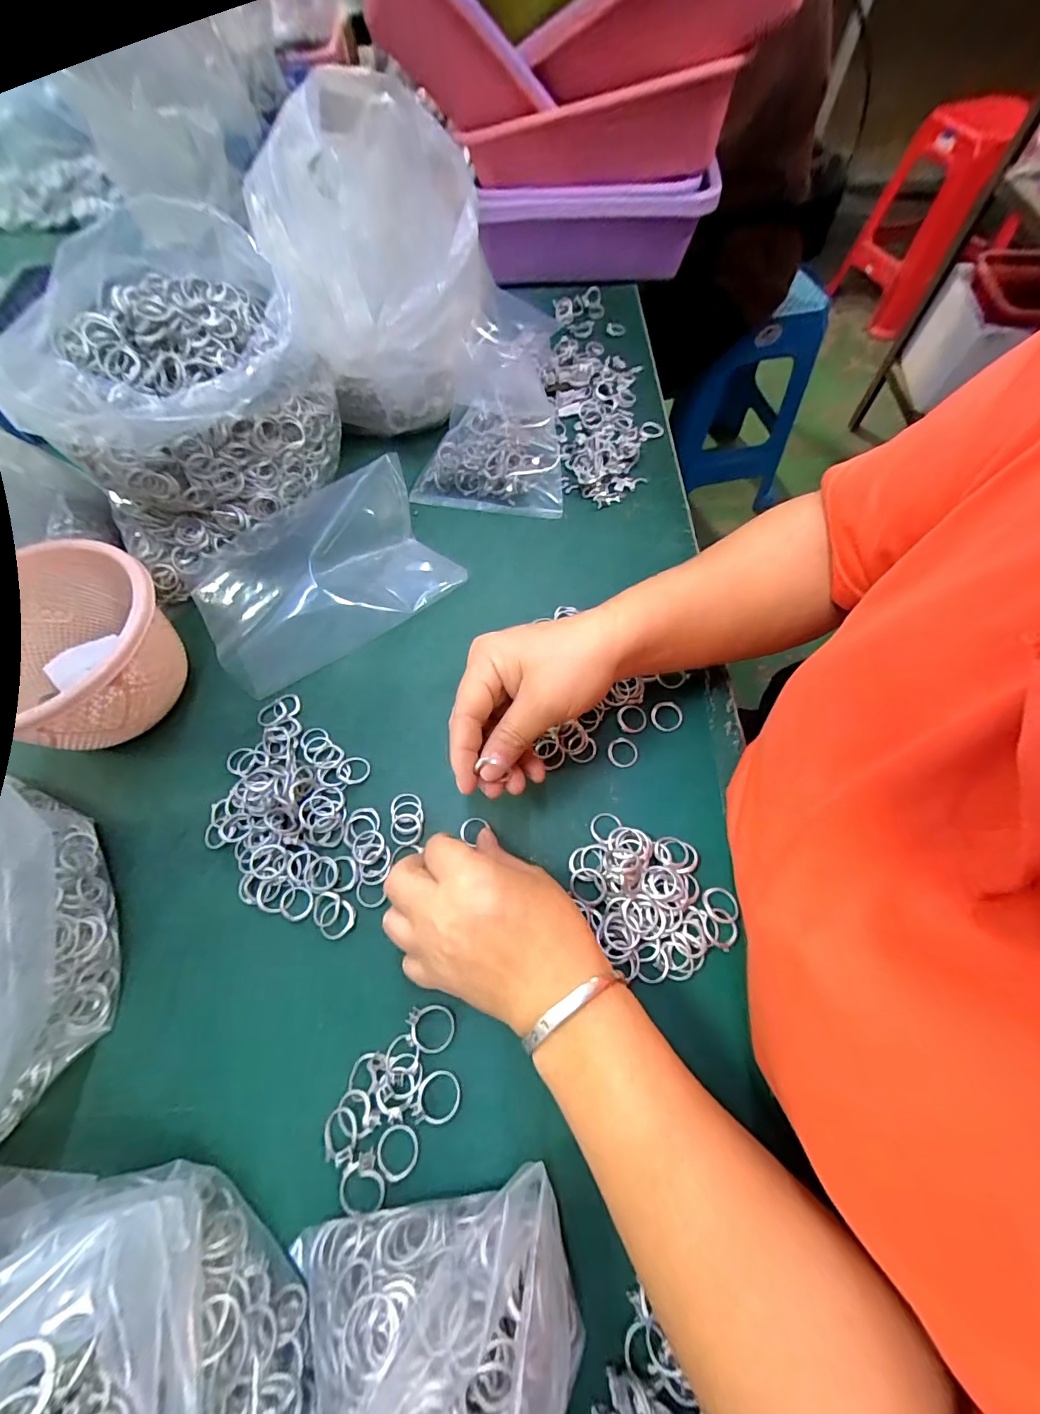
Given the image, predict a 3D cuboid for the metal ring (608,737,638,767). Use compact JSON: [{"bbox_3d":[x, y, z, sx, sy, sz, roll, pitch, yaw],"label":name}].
[{"bbox_3d":[0.072,0.032,0.336,0.021,0.004,0.021,-2,63,3],"label":"metal ring"}]

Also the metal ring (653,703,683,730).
[{"bbox_3d":[0.106,0.006,0.344,0.022,0.004,0.022,-2,63,3],"label":"metal ring"}]

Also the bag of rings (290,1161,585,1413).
[{"bbox_3d":[-0.036,0.261,0.188,0.122,0.068,0.086,-16,63,-4],"label":"bag of rings"}]

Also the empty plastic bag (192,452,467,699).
[{"bbox_3d":[-0.160,-0.108,0.391,0.198,0.059,0.119,-30,65,-11],"label":"empty plastic bag"}]

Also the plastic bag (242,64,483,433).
[{"bbox_3d":[-0.112,-0.359,0.403,0.156,0.185,0.147,-15,63,-4],"label":"plastic bag"}]

